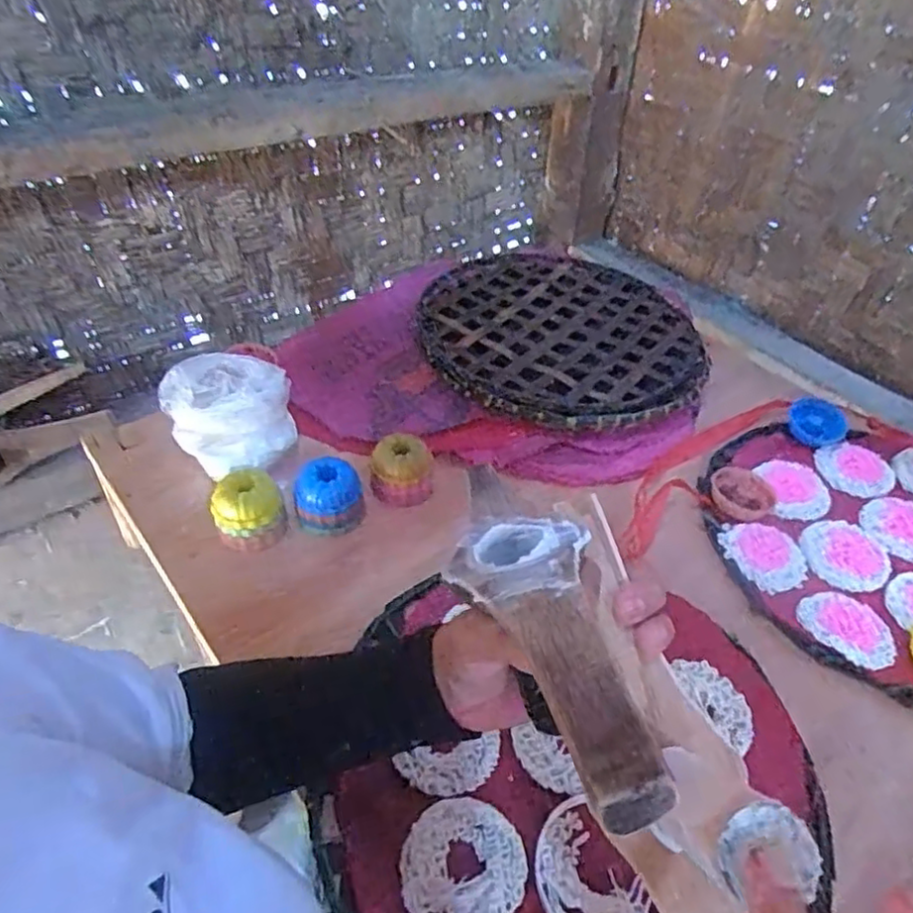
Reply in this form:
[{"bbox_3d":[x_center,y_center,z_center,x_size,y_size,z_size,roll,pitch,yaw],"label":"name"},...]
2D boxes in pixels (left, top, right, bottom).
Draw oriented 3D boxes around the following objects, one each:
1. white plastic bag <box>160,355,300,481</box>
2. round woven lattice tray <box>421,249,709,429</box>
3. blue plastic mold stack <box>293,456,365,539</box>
[{"bbox_3d":[-0.223,-0.040,0.655,0.118,0.077,0.114,-13,45,-16],"label":"white plastic bag"},{"bbox_3d":[0.123,-0.164,0.821,0.326,0.024,0.360,-8,44,-12],"label":"round woven lattice tray"},{"bbox_3d":[-0.119,0.038,0.613,0.060,0.056,0.052,-9,44,-13],"label":"blue plastic mold stack"}]

